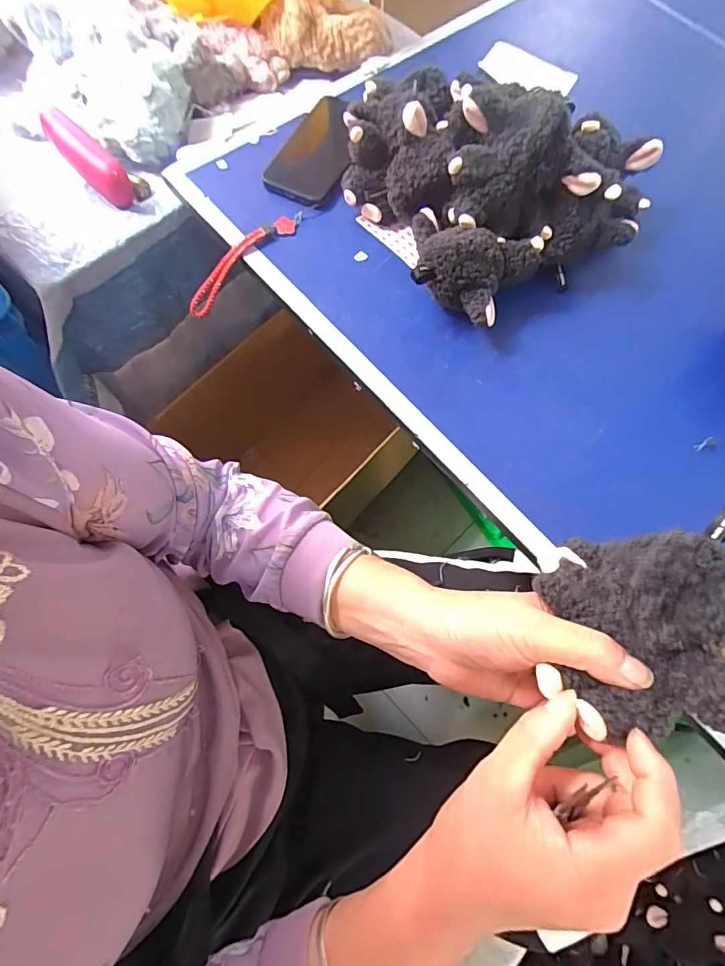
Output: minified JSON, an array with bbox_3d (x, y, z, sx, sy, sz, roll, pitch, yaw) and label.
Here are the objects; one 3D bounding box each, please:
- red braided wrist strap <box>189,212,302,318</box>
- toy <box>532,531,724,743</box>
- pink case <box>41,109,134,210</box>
[{"bbox_3d":[-0.134,-0.245,0.509,0.160,0.041,0.019,-41,75,6],"label":"red braided wrist strap"},{"bbox_3d":[0.155,0.076,0.245,0.097,0.068,0.109,4,70,0],"label":"toy"},{"bbox_3d":[-0.322,-0.381,0.541,0.033,0.051,0.134,-42,76,-15],"label":"pink case"}]

